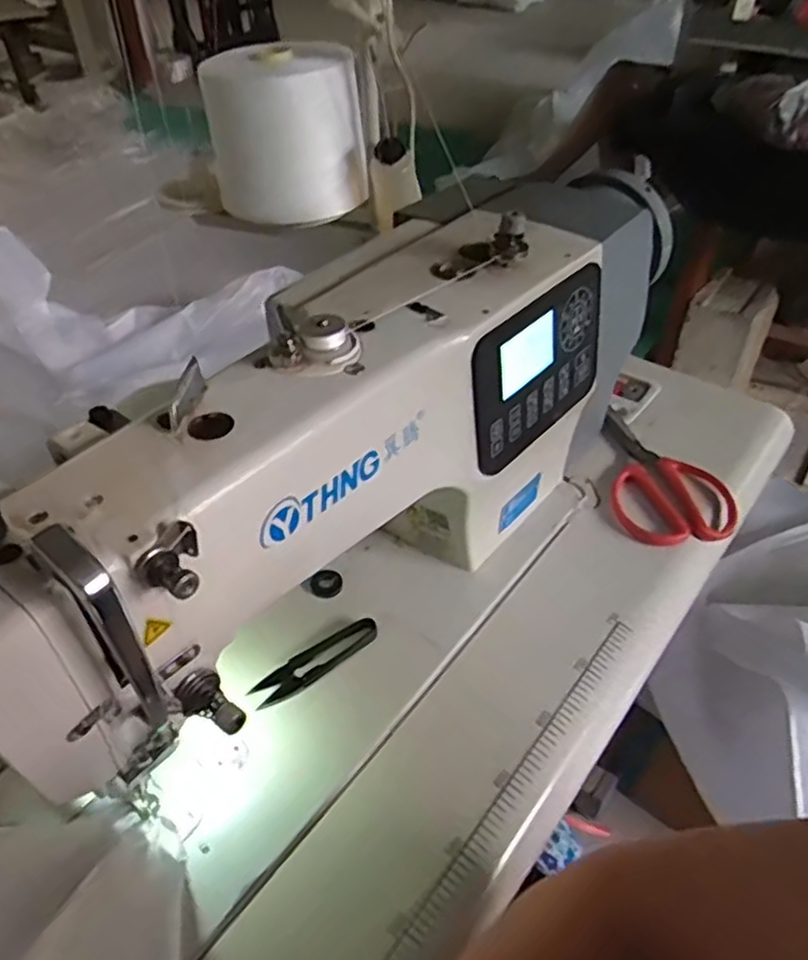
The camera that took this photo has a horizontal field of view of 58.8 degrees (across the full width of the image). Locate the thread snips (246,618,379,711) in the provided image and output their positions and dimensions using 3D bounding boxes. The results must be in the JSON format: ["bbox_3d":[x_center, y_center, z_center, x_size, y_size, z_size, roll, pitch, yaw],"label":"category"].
[{"bbox_3d":[-0.062,0.127,0.506,0.097,0.010,0.026,-31,51,-29],"label":"thread snips"}]

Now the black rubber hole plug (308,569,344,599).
[{"bbox_3d":[-0.061,0.081,0.562,0.026,0.005,0.026,0,43,0],"label":"black rubber hole plug"}]

